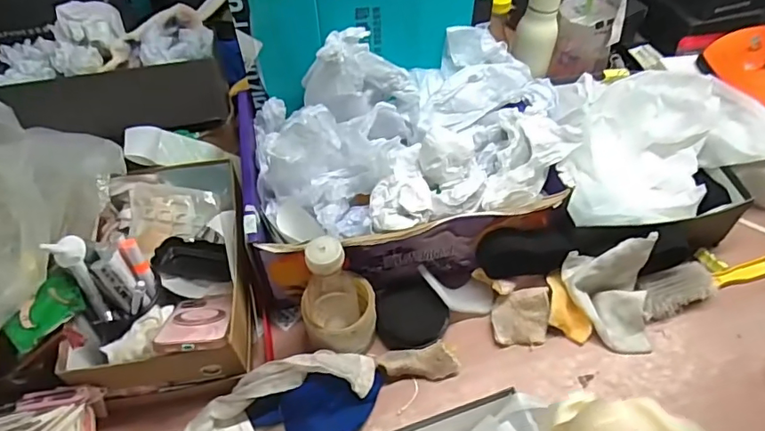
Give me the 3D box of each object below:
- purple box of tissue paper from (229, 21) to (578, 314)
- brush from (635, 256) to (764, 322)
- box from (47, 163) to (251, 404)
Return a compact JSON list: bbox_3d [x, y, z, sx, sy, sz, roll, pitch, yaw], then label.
[{"bbox_3d":[0.030,-0.082,0.715,0.431,0.197,0.300,-14,52,-10],"label":"purple box of tissue paper"},{"bbox_3d":[0.441,0.075,0.695,0.236,0.029,0.049,-17,53,-12],"label":"brush"},{"bbox_3d":[-0.270,0.052,0.650,0.197,0.111,0.298,-9,51,-6],"label":"box"}]

